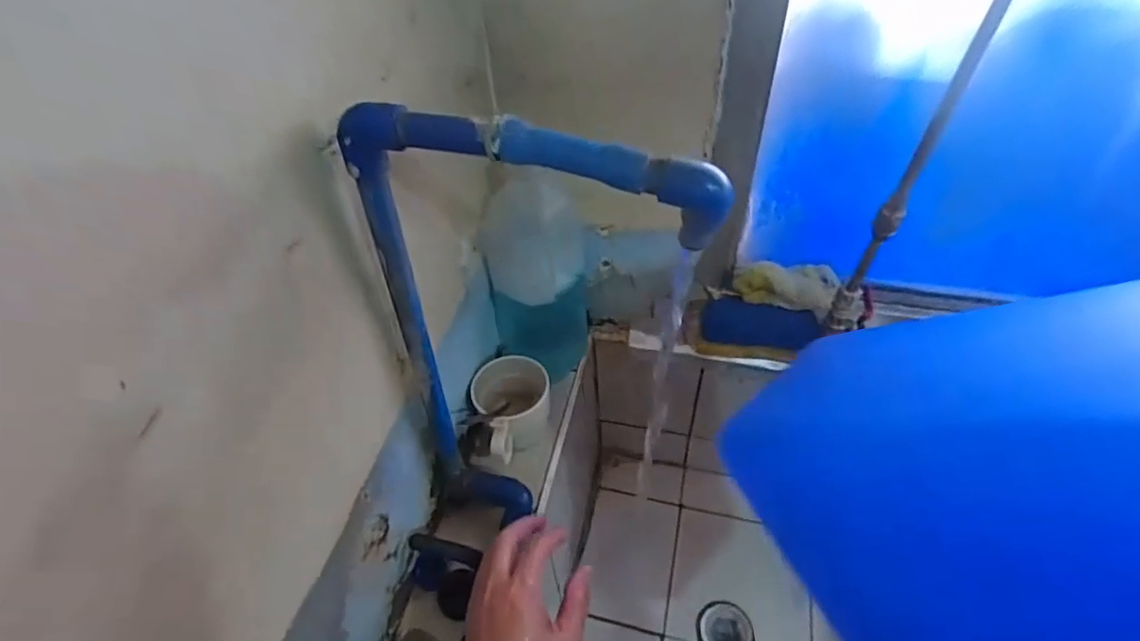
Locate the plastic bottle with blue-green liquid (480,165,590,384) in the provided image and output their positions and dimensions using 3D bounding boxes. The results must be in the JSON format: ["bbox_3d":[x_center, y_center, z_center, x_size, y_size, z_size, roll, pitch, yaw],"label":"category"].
[{"bbox_3d":[-0.037,-0.050,0.700,0.116,0.284,0.103,-3,46,1],"label":"plastic bottle with blue-green liquid"}]

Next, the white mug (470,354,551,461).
[{"bbox_3d":[-0.061,0.103,0.672,0.092,0.077,0.106,-18,47,-13],"label":"white mug"}]

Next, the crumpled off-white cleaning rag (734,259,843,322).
[{"bbox_3d":[0.287,-0.052,0.769,0.125,0.045,0.062,16,49,18],"label":"crumpled off-white cleaning rag"}]

